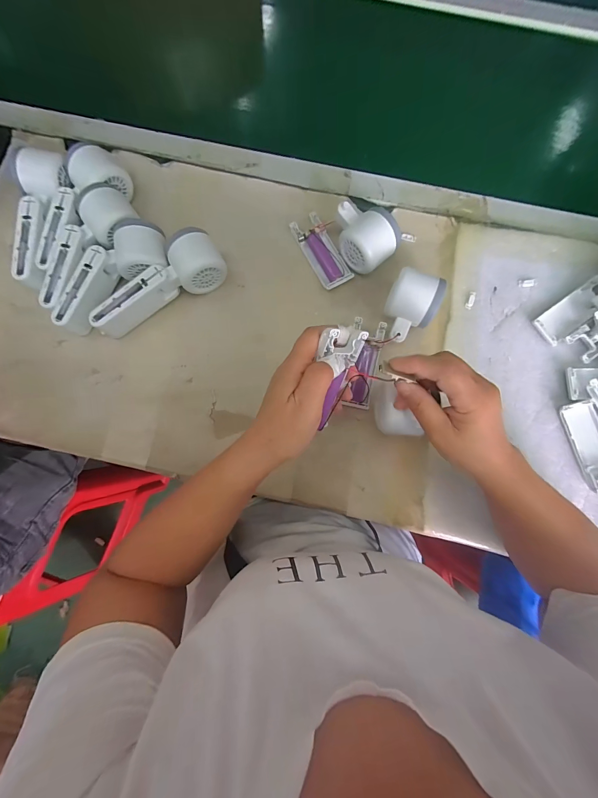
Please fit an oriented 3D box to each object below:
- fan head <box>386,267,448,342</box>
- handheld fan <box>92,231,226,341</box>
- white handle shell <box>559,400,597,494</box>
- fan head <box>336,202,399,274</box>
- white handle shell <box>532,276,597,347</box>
[{"bbox_3d":[0.127,-0.106,0.373,0.057,0.057,0.077,24,83,4],"label":"fan head"},{"bbox_3d":[-0.170,-0.139,0.383,0.166,0.049,0.062,-34,83,-4],"label":"handheld fan"},{"bbox_3d":[0.345,0.053,0.372,0.044,0.010,0.101,-14,82,-2],"label":"white handle shell"},{"bbox_3d":[0.078,-0.198,0.390,0.082,0.053,0.060,44,85,6],"label":"fan head"},{"bbox_3d":[0.339,-0.108,0.395,0.100,0.012,0.039,-35,83,-4],"label":"white handle shell"}]

